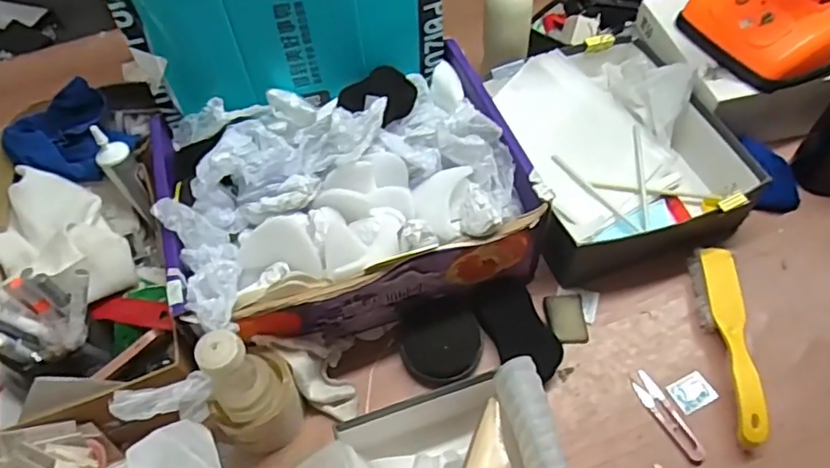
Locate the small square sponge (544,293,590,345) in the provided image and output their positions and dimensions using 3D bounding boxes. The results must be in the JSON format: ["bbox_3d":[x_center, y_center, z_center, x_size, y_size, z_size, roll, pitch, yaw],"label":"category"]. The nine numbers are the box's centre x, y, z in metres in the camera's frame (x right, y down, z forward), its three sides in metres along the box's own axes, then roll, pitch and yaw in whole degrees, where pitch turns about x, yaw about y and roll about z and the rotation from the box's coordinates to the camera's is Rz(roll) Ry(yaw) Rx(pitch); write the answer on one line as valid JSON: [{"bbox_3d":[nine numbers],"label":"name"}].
[{"bbox_3d":[0.182,0.102,0.734,0.046,0.010,0.064,-8,55,-2],"label":"small square sponge"}]

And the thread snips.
[{"bbox_3d":[0.273,0.197,0.666,0.025,0.004,0.107,-22,57,-12],"label":"thread snips"}]

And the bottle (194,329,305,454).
[{"bbox_3d":[-0.158,0.156,0.605,0.064,0.178,0.083,35,64,24],"label":"bottle"}]

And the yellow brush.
[{"bbox_3d":[0.357,0.122,0.691,0.049,0.042,0.232,0,55,3],"label":"yellow brush"}]

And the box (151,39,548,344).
[{"bbox_3d":[-0.084,-0.051,0.728,0.398,0.163,0.307,-17,56,-8],"label":"box"}]

